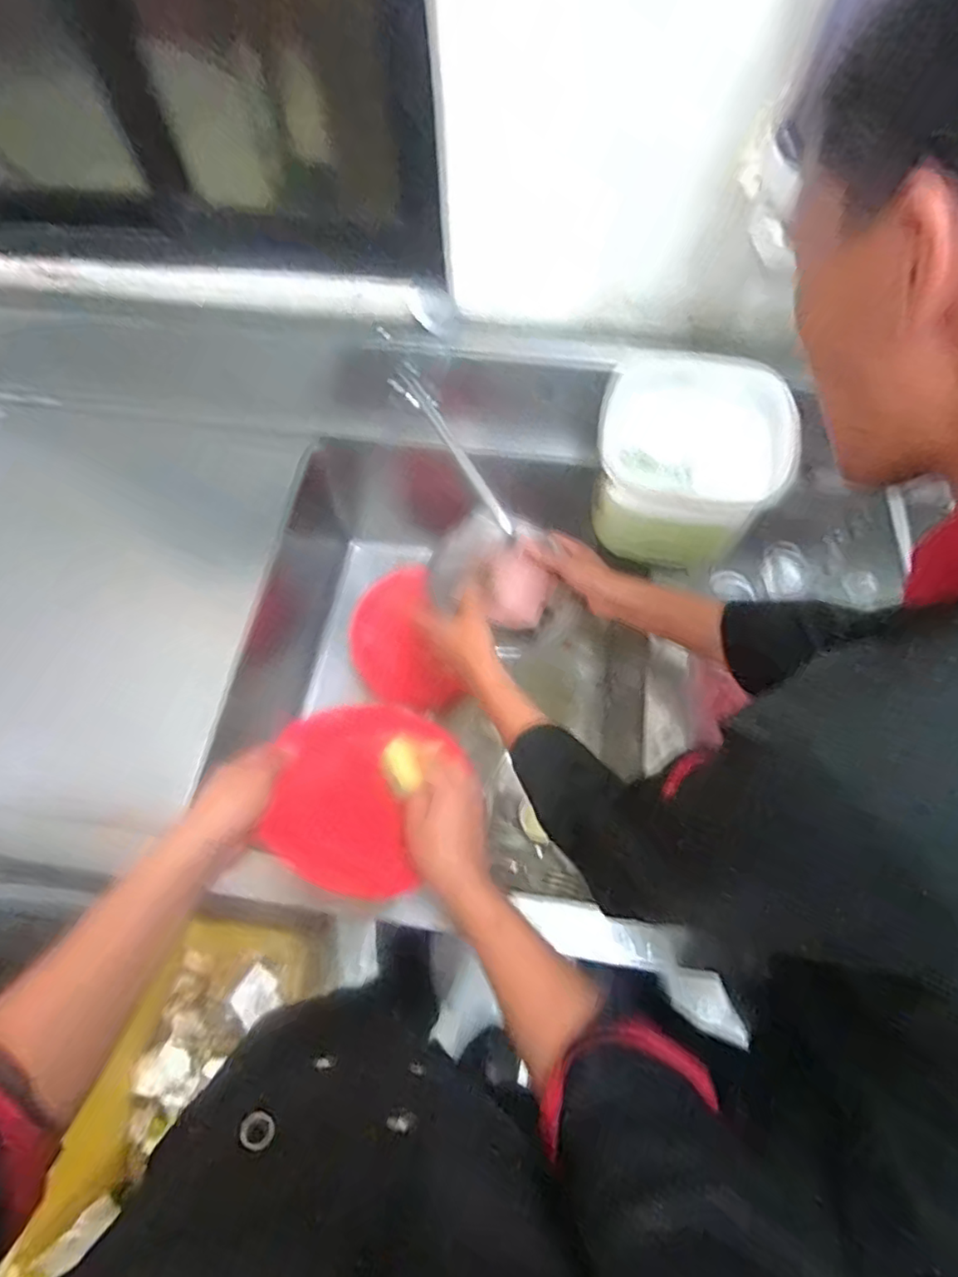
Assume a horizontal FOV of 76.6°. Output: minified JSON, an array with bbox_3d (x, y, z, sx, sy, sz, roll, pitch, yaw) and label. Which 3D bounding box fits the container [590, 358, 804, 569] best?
[{"bbox_3d":[0.266,-0.225,0.824,0.228,0.190,0.230,12,65,7],"label":"container"}]

